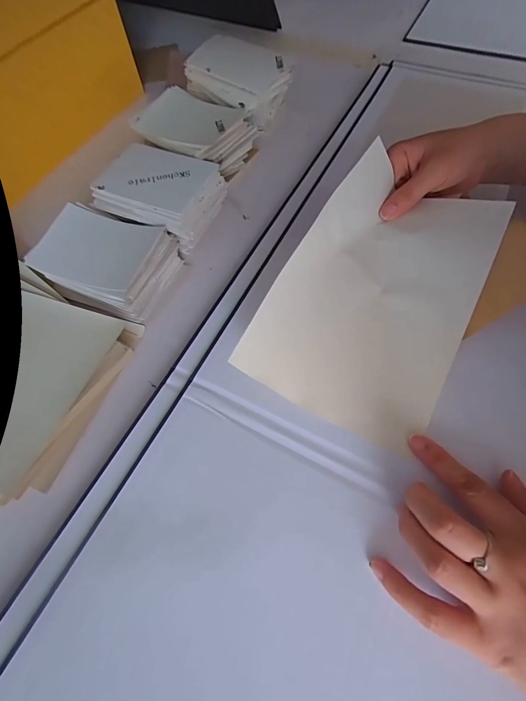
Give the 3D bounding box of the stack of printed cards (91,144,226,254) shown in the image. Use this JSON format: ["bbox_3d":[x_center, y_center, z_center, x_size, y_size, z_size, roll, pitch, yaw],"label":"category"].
[{"bbox_3d":[-0.108,-0.168,0.346,0.121,0.039,0.088,23,68,12],"label":"stack of printed cards"}]

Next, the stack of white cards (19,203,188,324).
[{"bbox_3d":[-0.155,-0.090,0.318,0.117,0.039,0.092,21,67,11],"label":"stack of white cards"}]

